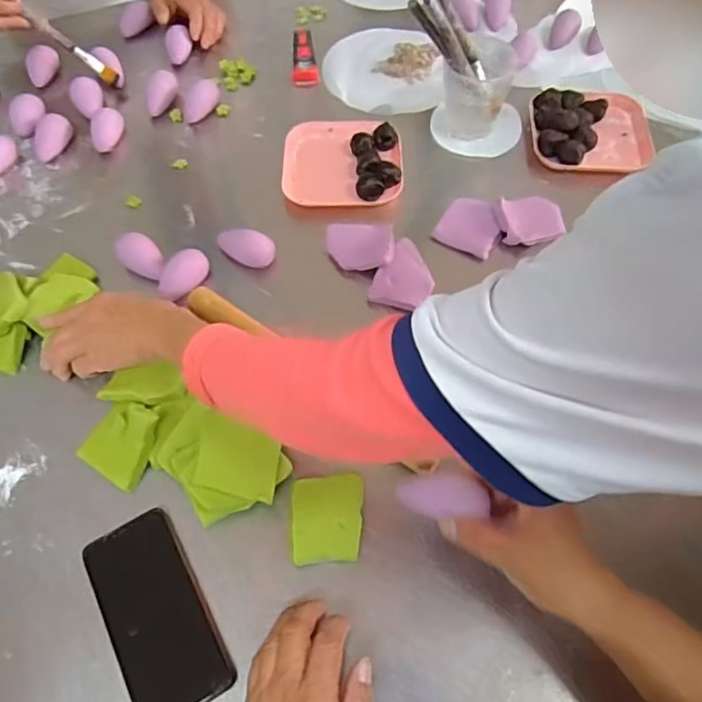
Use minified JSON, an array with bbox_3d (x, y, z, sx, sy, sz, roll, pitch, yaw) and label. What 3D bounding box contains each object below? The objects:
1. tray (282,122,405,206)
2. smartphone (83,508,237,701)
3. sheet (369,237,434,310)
[{"bbox_3d":[-0.010,-0.241,0.715,0.146,0.026,0.144,1,58,3],"label":"tray"},{"bbox_3d":[-0.157,0.208,0.460,0.075,0.012,0.157,-27,61,-14],"label":"smartphone"},{"bbox_3d":[0.064,-0.084,0.630,0.060,0.023,0.085,23,62,15],"label":"sheet"}]

